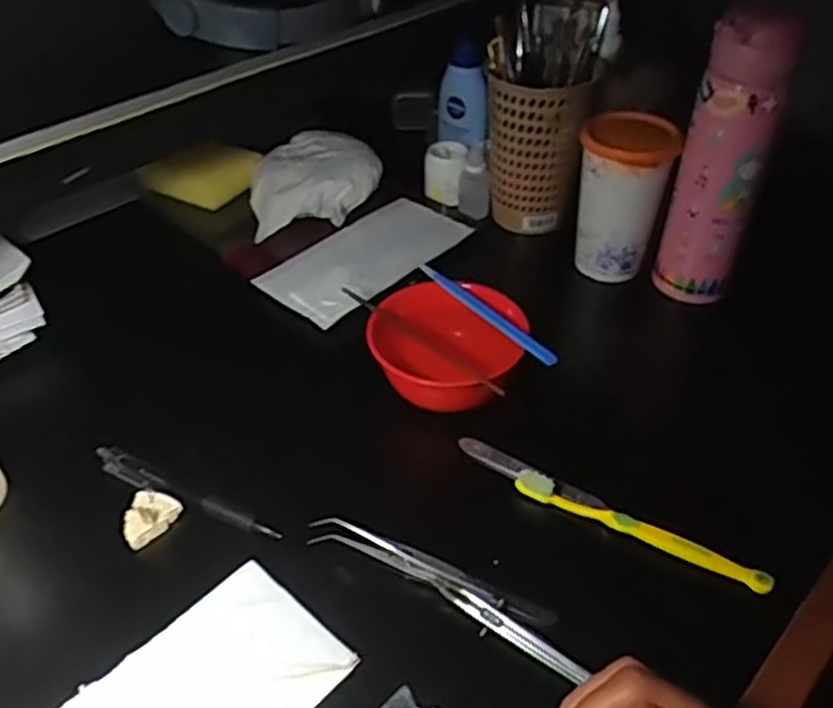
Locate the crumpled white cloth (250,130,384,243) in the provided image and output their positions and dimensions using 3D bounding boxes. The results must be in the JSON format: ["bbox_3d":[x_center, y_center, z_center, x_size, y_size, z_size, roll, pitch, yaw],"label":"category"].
[{"bbox_3d":[-0.098,-0.174,0.728,0.121,0.045,0.145,-7,43,-8],"label":"crumpled white cloth"}]

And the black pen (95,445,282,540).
[{"bbox_3d":[-0.149,0.087,0.473,0.144,0.008,0.016,21,46,21],"label":"black pen"}]

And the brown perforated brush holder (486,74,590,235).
[{"bbox_3d":[0.105,-0.183,0.679,0.091,0.135,0.083,10,43,10],"label":"brown perforated brush holder"}]

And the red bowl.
[{"bbox_3d":[0.020,-0.001,0.535,0.106,0.050,0.111,0,42,0],"label":"red bowl"}]

